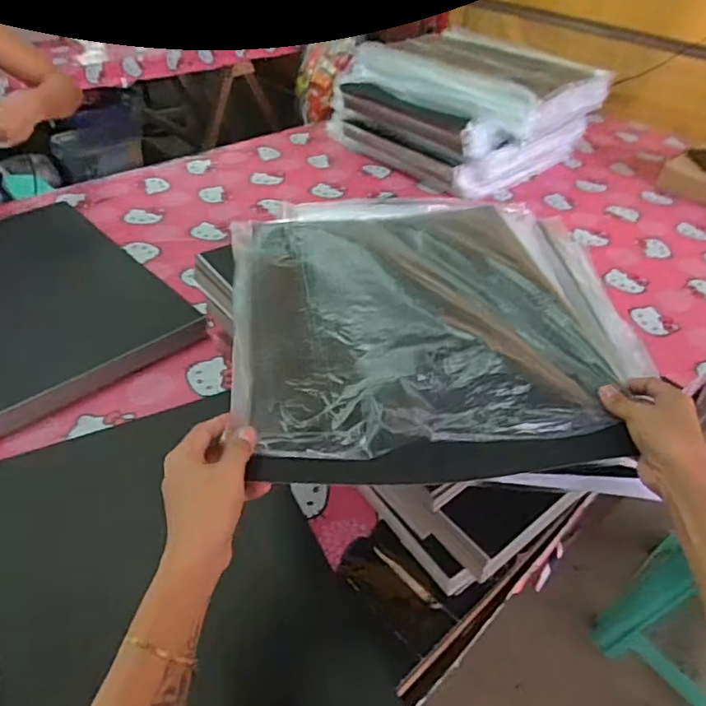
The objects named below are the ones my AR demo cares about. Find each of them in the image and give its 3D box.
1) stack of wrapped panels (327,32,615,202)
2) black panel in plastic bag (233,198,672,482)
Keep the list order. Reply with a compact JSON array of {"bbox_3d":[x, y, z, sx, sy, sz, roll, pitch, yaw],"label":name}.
[{"bbox_3d":[0.289,-0.629,1.474,0.469,0.245,0.538,-31,52,-34],"label":"stack of wrapped panels"},{"bbox_3d":[0.078,-0.089,0.730,0.447,0.048,0.596,-7,40,-5],"label":"black panel in plastic bag"}]

